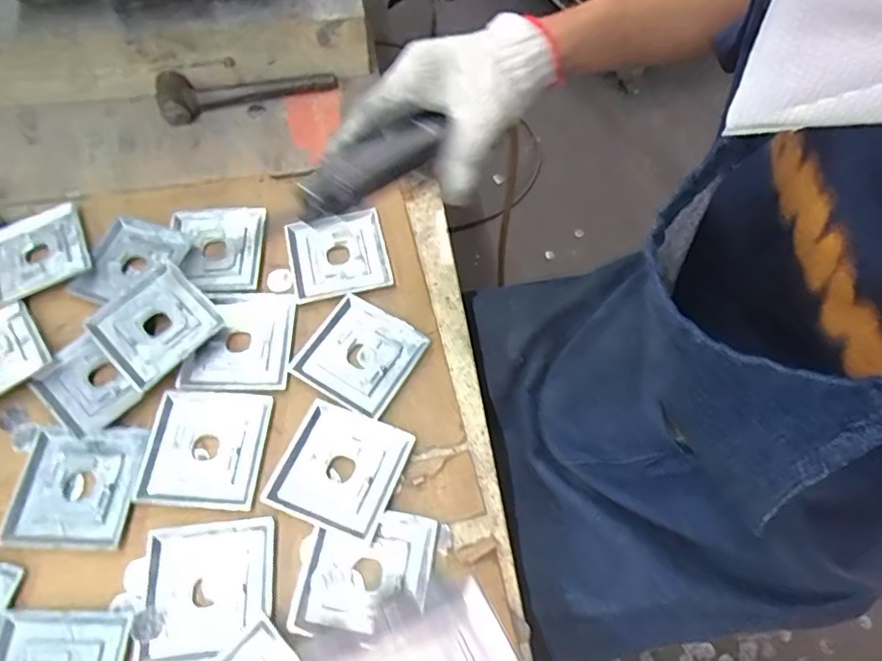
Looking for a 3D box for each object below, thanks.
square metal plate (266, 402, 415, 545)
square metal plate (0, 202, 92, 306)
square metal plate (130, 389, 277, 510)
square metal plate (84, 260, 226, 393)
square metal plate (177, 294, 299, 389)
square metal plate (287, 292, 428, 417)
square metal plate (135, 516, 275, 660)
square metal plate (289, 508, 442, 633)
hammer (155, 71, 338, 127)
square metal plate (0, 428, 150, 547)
[{"bbox_3d":[-0.079,0.108,0.432,0.091,0.009,0.088,20,66,9],"label":"square metal plate"},{"bbox_3d":[-0.393,-0.074,0.528,0.094,0.011,0.098,-25,67,-12],"label":"square metal plate"},{"bbox_3d":[-0.190,0.093,0.441,0.091,0.004,0.093,3,64,1],"label":"square metal plate"},{"bbox_3d":[-0.249,-0.006,0.480,0.092,0.016,0.090,41,70,17],"label":"square metal plate"},{"bbox_3d":[-0.174,0.006,0.481,0.084,0.015,0.092,1,64,0],"label":"square metal plate"},{"bbox_3d":[-0.070,0.020,0.478,0.090,0.005,0.086,29,67,13],"label":"square metal plate"},{"bbox_3d":[-0.168,0.185,0.393,0.091,0.011,0.089,-5,64,-3],"label":"square metal plate"},{"bbox_3d":[-0.055,0.177,0.403,0.089,0.012,0.088,10,64,4],"label":"square metal plate"},{"bbox_3d":[-0.218,-0.275,0.617,0.192,0.047,0.028,-13,65,-7],"label":"hammer"},{"bbox_3d":[-0.285,0.121,0.429,0.089,0.009,0.088,0,64,-1],"label":"square metal plate"}]

